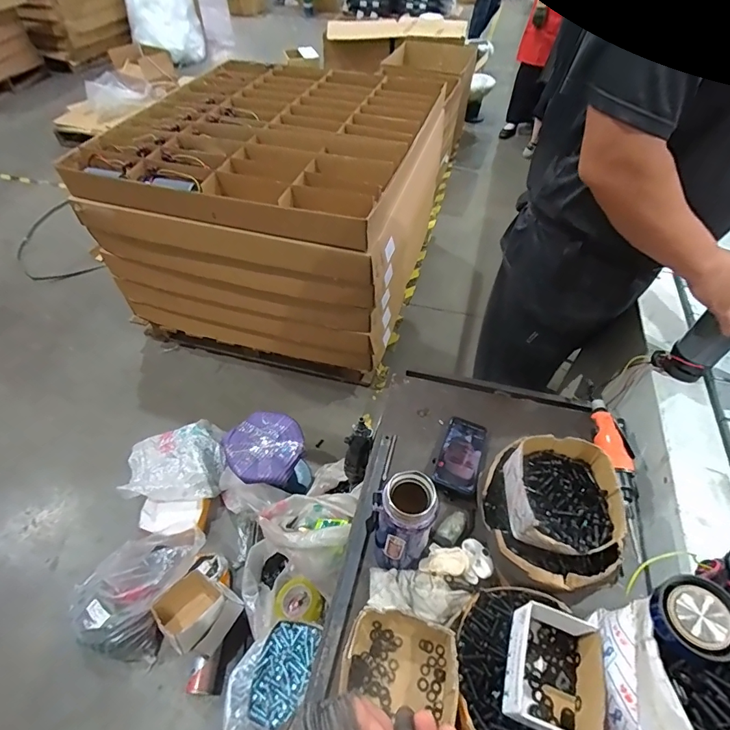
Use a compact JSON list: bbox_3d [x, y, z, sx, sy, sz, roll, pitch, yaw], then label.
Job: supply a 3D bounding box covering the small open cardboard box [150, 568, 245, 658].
[{"bbox_3d":[-0.432,0.618,1.079,0.187,0.104,0.161,29,56,21],"label":"small open cardboard box"}]

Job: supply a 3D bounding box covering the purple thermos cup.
[{"bbox_3d":[0.053,0.231,0.605,0.067,0.210,0.068,0,50,0],"label":"purple thermos cup"}]

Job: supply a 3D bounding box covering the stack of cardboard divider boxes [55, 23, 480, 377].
[{"bbox_3d":[-0.309,-0.679,1.762,1.084,0.641,1.098,11,51,9],"label":"stack of cardboard divider boxes"}]

